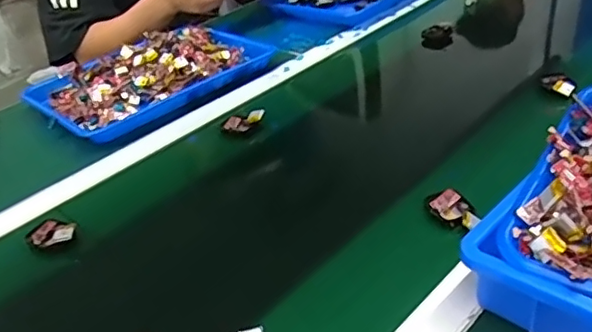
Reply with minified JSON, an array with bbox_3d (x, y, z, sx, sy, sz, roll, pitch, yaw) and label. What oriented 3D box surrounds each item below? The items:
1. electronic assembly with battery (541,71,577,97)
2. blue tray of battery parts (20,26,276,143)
[{"bbox_3d":[0.334,-0.103,0.743,0.025,0.016,0.055,-11,31,-7],"label":"electronic assembly with battery"},{"bbox_3d":[-0.222,-0.143,0.895,0.332,0.057,0.221,-26,36,-30],"label":"blue tray of battery parts"}]

